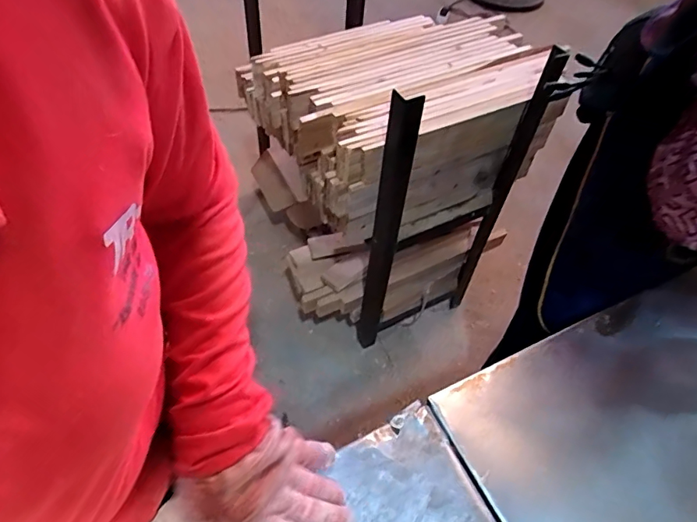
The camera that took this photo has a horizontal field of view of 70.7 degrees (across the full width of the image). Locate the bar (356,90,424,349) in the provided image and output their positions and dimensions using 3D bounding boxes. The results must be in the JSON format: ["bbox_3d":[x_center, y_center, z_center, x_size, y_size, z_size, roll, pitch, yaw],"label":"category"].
[{"bbox_3d":[0.072,-0.022,1.069,0.061,0.770,0.061,11,53,5],"label":"bar"}]

